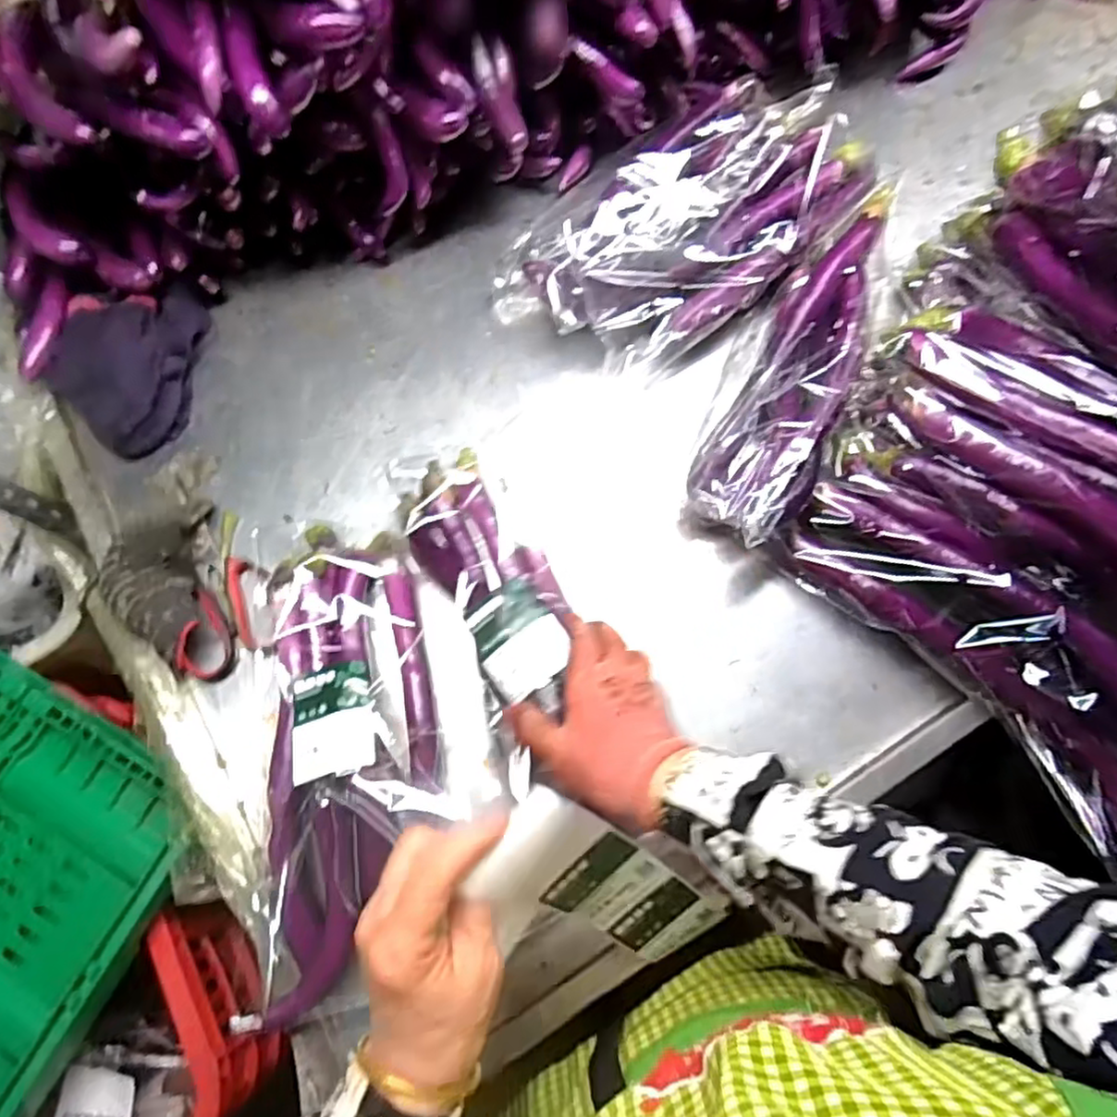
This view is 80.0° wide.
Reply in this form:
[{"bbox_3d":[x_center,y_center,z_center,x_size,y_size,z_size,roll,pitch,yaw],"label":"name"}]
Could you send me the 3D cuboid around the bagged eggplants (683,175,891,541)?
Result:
[{"bbox_3d":[0.197,-0.165,0.565,0.095,0.079,0.345,22,74,8],"label":"bagged eggplants"}]

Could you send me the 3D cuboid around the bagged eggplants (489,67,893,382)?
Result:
[{"bbox_3d":[0.132,-0.322,0.627,0.360,0.092,0.206,-40,76,-11],"label":"bagged eggplants"}]

